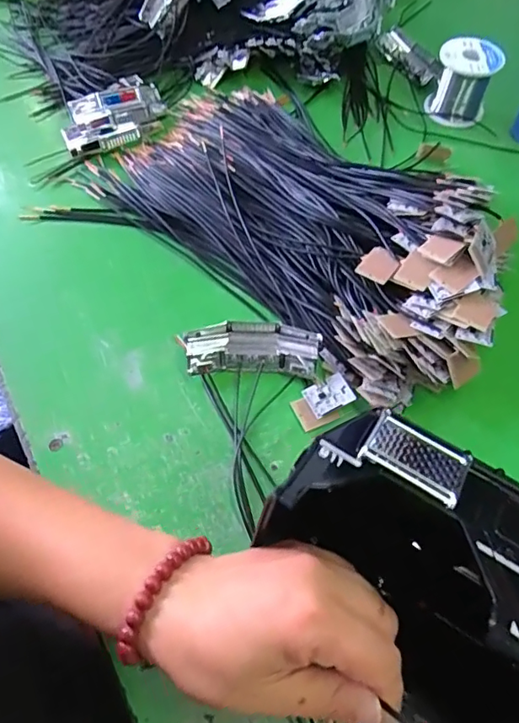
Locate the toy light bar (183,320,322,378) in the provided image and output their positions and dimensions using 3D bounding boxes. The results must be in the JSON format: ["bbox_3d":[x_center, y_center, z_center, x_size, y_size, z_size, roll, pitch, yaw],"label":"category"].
[{"bbox_3d":[-0.005,-0.009,0.395,0.096,0.022,0.037,1,60,-1],"label":"toy light bar"}]

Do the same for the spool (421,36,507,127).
[{"bbox_3d":[0.212,-0.292,0.548,0.061,0.060,0.054,19,61,10],"label":"spool"}]

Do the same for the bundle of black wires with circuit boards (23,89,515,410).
[{"bbox_3d":[0.034,-0.144,0.450,0.385,0.065,0.255,34,65,17],"label":"bundle of black wires with circuit boards"}]

